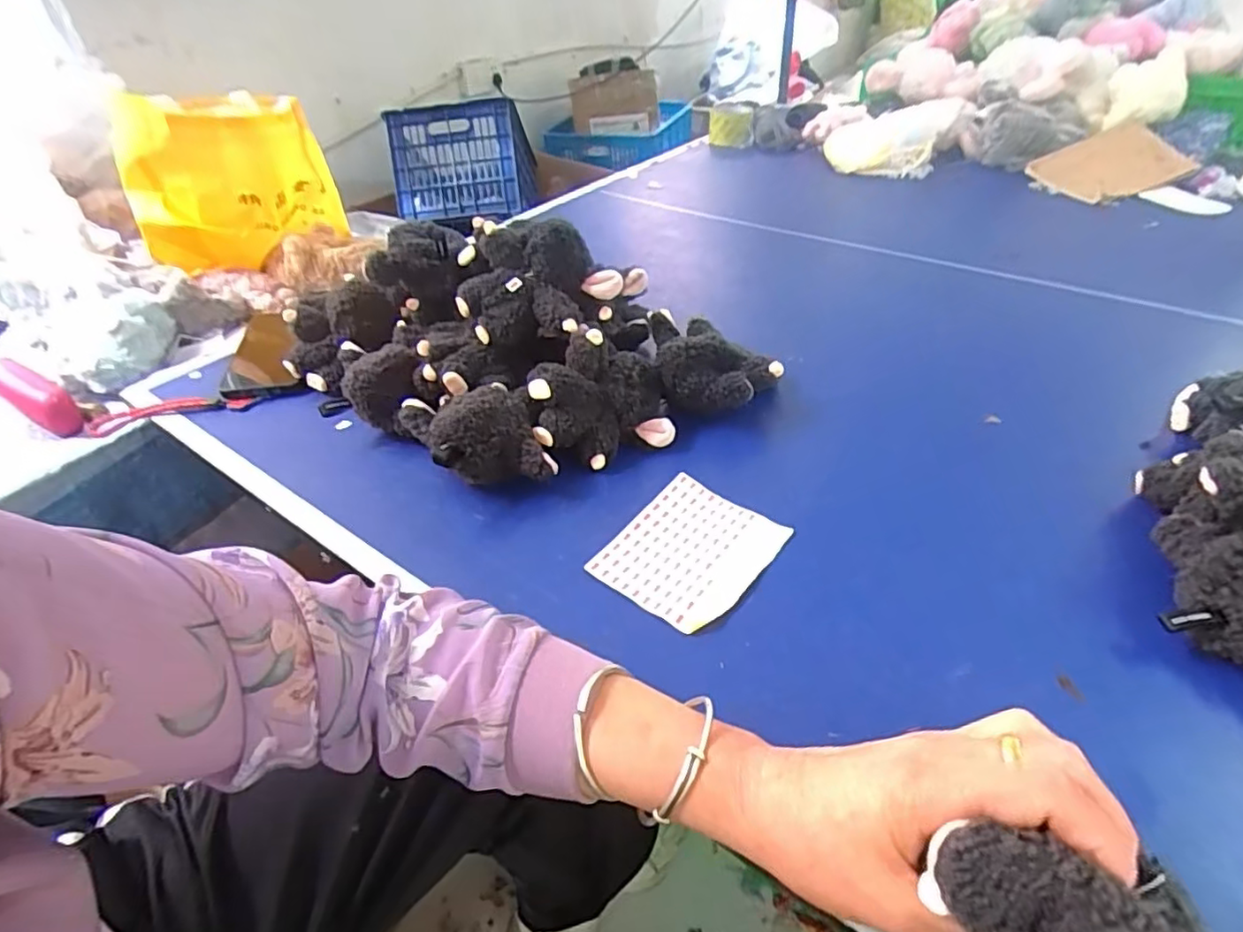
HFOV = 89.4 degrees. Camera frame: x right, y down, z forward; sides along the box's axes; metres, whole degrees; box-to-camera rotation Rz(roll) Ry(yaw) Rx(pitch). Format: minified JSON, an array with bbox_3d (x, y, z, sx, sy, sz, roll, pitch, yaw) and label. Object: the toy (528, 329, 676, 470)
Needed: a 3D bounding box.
[{"bbox_3d":[-0.019,-0.057,0.531,0.117,0.087,0.072,-17,43,-16],"label":"toy"}]

